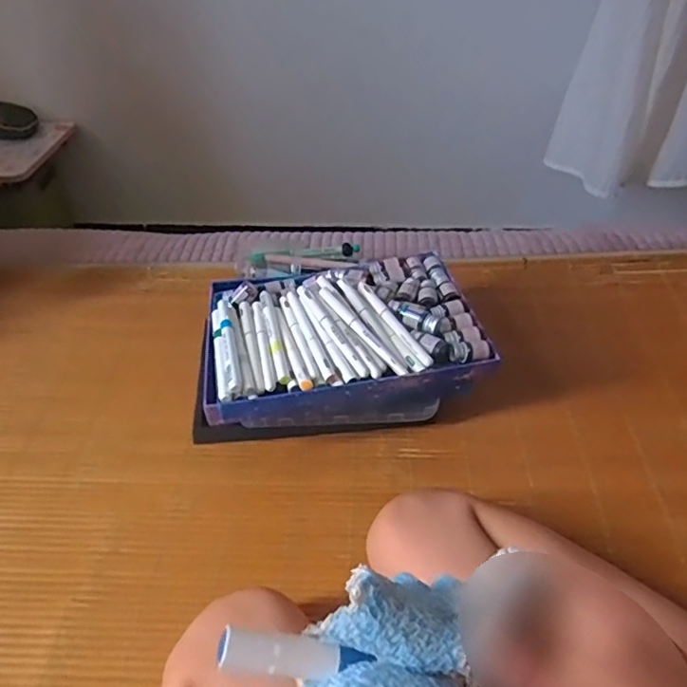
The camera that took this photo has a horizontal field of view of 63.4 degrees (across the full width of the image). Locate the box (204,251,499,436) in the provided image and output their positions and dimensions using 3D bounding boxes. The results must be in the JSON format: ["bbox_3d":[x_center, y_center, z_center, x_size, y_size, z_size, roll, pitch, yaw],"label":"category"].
[{"bbox_3d":[-0.006,0.003,0.623,0.279,0.118,0.208,-9,44,-8],"label":"box"}]

